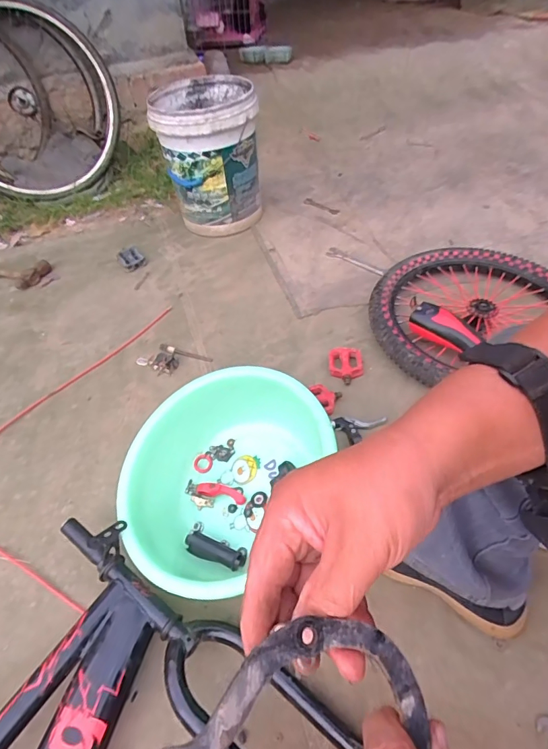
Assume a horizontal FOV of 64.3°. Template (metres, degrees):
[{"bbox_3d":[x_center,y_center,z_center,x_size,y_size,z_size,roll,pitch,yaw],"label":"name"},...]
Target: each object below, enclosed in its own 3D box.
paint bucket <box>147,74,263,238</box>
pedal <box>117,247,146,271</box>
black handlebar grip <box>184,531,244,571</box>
[{"bbox_3d":[-0.202,-0.681,1.395,0.298,0.374,0.316,-7,48,-3],"label":"paint bucket"},{"bbox_3d":[-0.448,-0.366,1.364,0.069,0.025,0.118,-28,52,-21],"label":"pedal"},{"bbox_3d":[-0.096,0.286,0.714,0.107,0.028,0.034,17,51,18],"label":"black handlebar grip"}]

